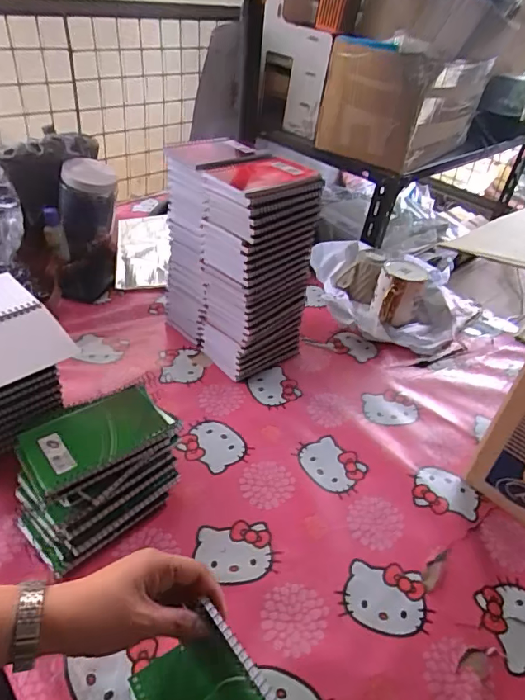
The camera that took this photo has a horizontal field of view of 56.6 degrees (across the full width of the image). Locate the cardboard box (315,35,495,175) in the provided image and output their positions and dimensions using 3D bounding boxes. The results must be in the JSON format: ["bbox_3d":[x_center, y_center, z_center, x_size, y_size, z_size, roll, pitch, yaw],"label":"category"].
[{"bbox_3d":[0.311,-0.572,1.112,0.238,0.214,0.324,34,45,30],"label":"cardboard box"}]

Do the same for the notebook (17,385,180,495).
[{"bbox_3d":[-0.165,0.088,0.505,0.146,0.018,0.080,-23,47,-33],"label":"notebook"}]

